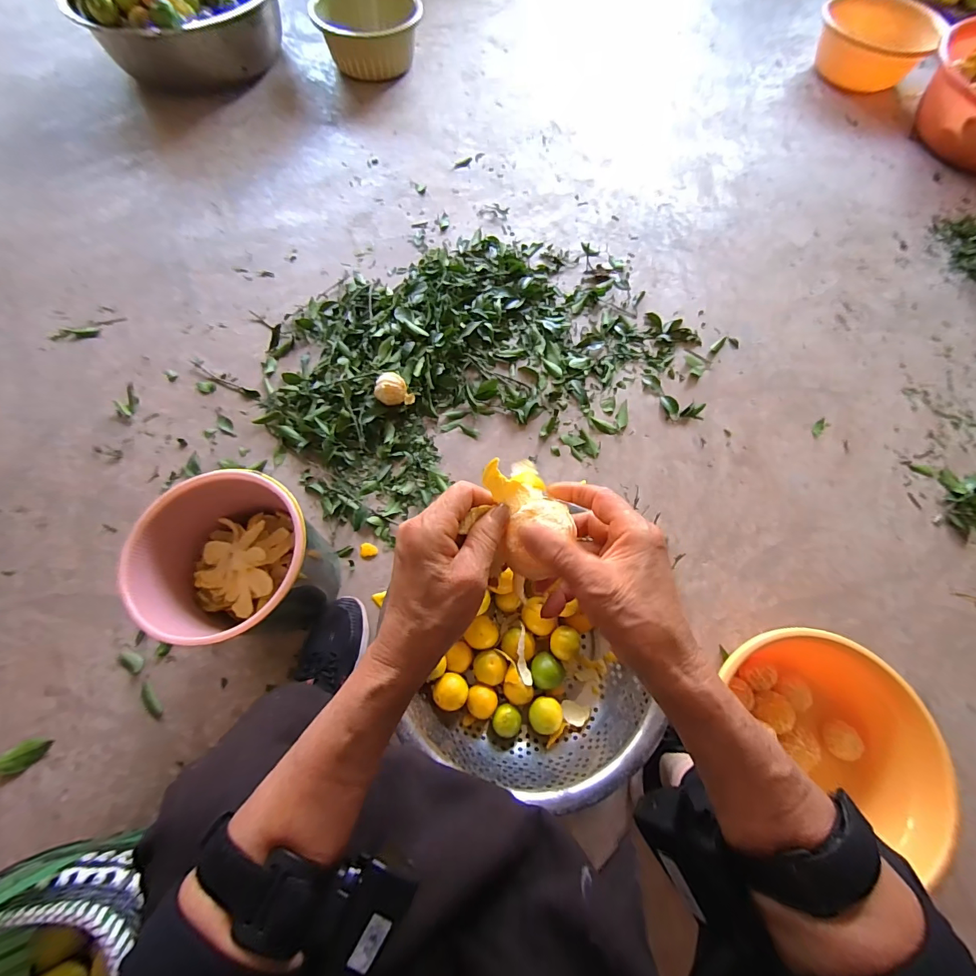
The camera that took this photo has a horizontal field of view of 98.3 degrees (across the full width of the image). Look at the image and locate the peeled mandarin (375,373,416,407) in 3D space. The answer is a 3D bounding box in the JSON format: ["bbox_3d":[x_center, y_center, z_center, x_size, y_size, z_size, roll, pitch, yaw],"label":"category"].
[{"bbox_3d":[-0.196,-0.204,0.870,0.073,0.042,0.061,-15,70,-5],"label":"peeled mandarin"}]

